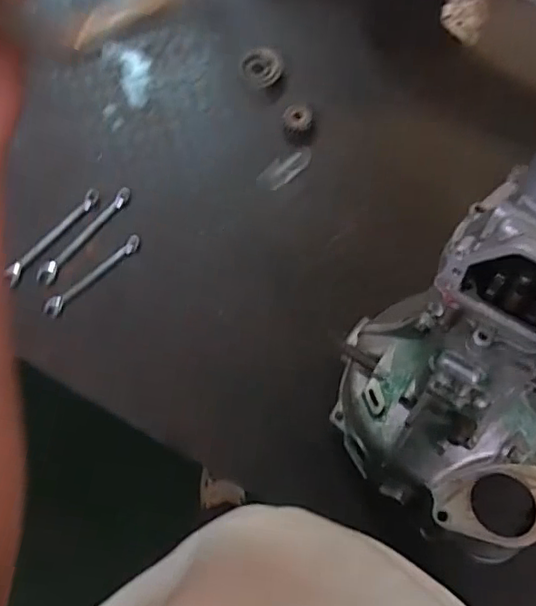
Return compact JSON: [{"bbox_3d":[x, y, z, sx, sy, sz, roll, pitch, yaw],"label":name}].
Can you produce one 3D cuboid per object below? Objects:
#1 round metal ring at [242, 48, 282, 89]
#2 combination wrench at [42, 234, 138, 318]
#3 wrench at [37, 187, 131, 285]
[{"bbox_3d":[-0.009,-0.357,0.874,0.060,0.016,0.062,0,75,0],"label":"round metal ring"},{"bbox_3d":[-0.244,-0.040,0.800,0.160,0.009,0.027,-43,79,-10],"label":"combination wrench"},{"bbox_3d":[-0.262,-0.099,0.823,0.024,0.013,0.178,40,79,10],"label":"wrench"}]

